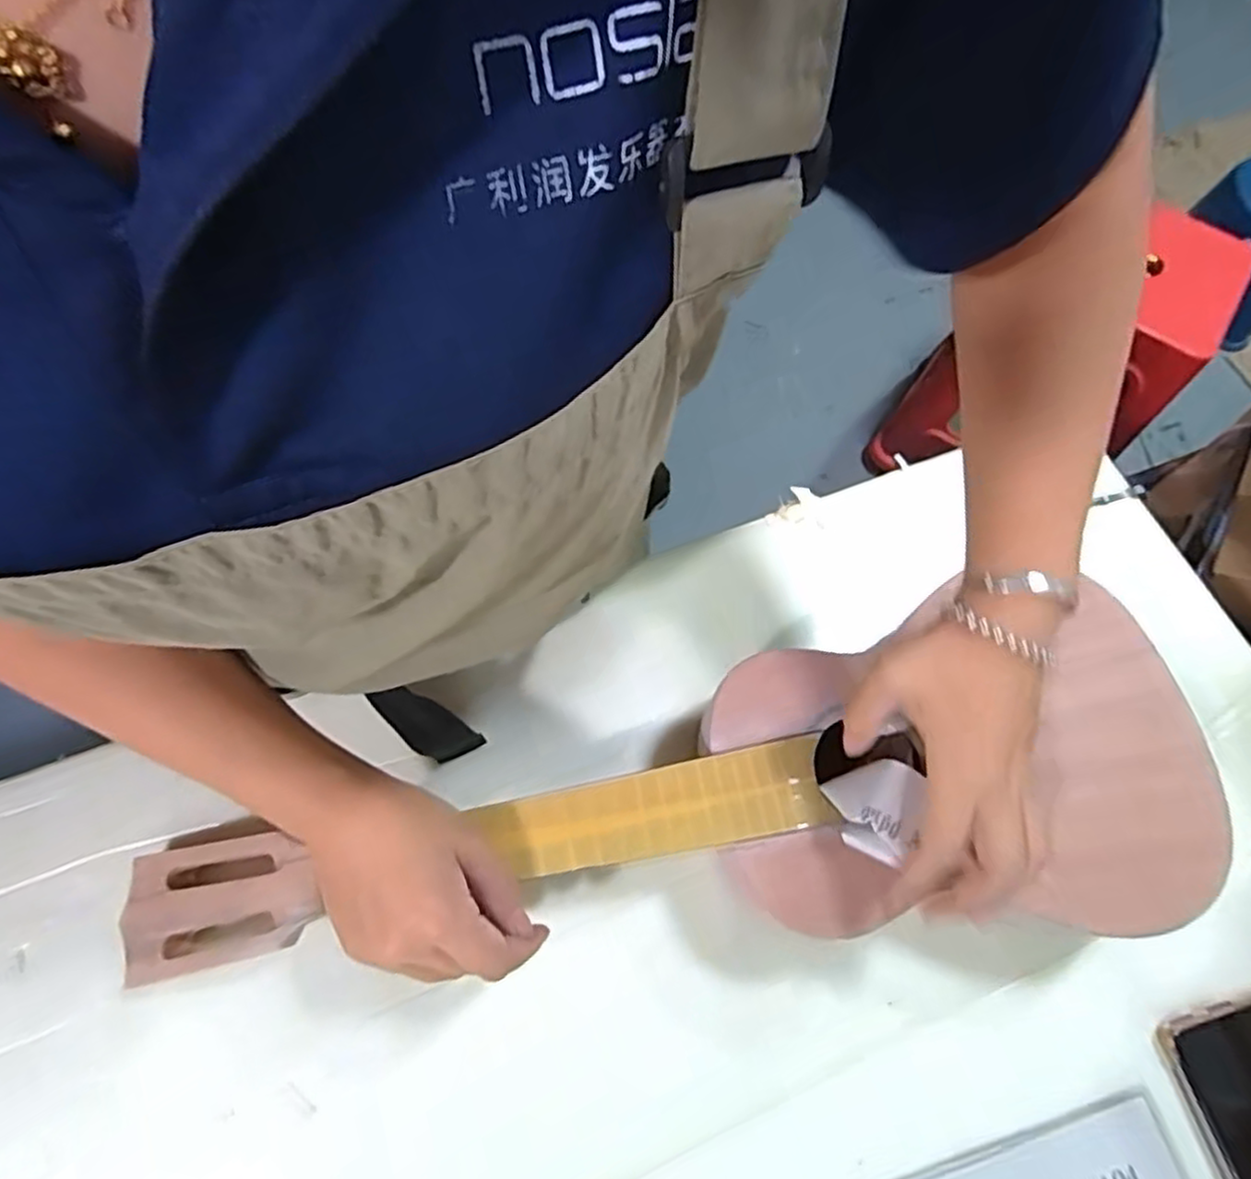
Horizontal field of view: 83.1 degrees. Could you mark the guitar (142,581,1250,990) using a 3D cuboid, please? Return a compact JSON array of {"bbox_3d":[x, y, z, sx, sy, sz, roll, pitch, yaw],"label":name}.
[{"bbox_3d":[0.019,0.119,0.374,0.577,0.063,0.157,-9,70,0],"label":"guitar"}]

